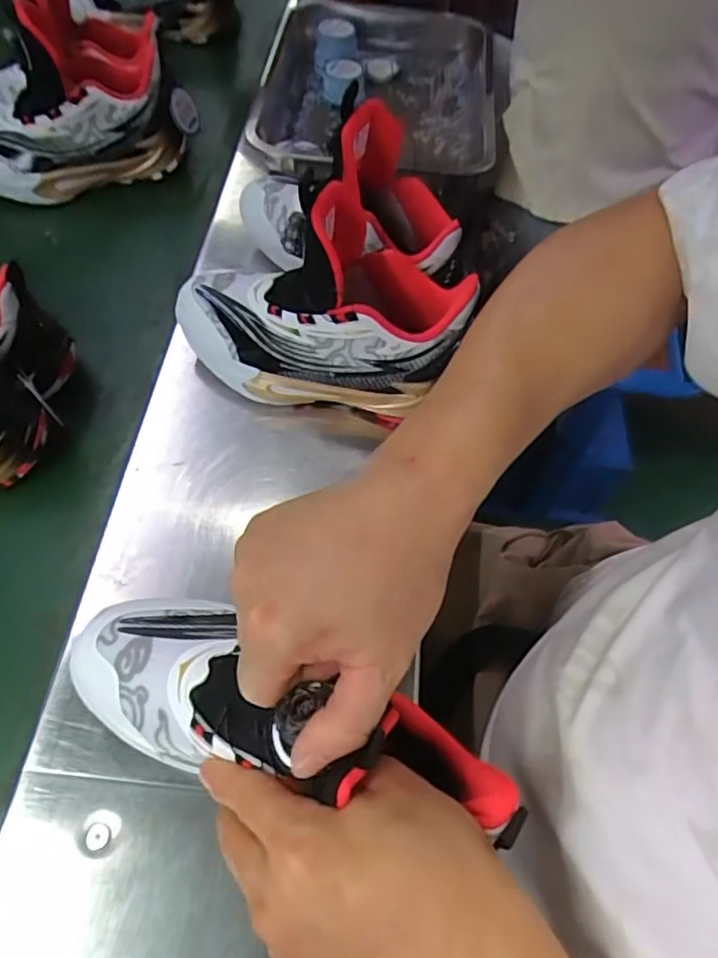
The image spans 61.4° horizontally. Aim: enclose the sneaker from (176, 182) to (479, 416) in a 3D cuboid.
[{"bbox_3d":[-0.031,-0.138,0.470,0.233,0.152,0.100,7,58,2],"label":"sneaker"}]

